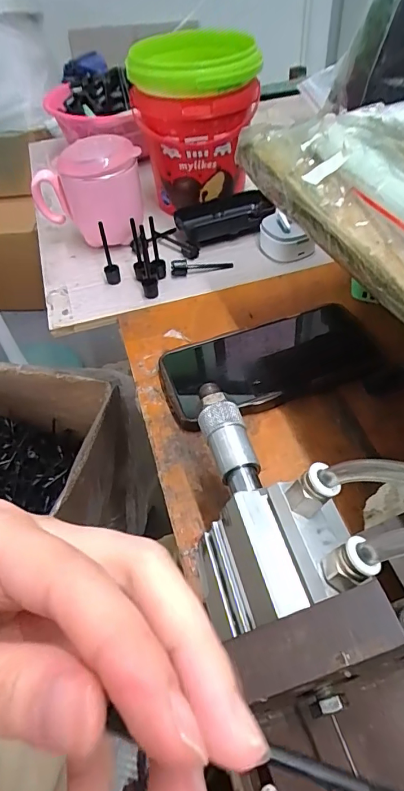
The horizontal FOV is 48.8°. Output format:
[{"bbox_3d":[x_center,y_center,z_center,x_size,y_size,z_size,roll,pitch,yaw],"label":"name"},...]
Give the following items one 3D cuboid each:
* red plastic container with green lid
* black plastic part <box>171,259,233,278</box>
[{"bbox_3d":[-0.006,-0.296,0.487,0.123,0.137,0.112,-6,49,0],"label":"red plastic container with green lid"},{"bbox_3d":[-0.001,-0.134,0.458,0.062,0.016,0.016,-12,50,-5],"label":"black plastic part"}]

